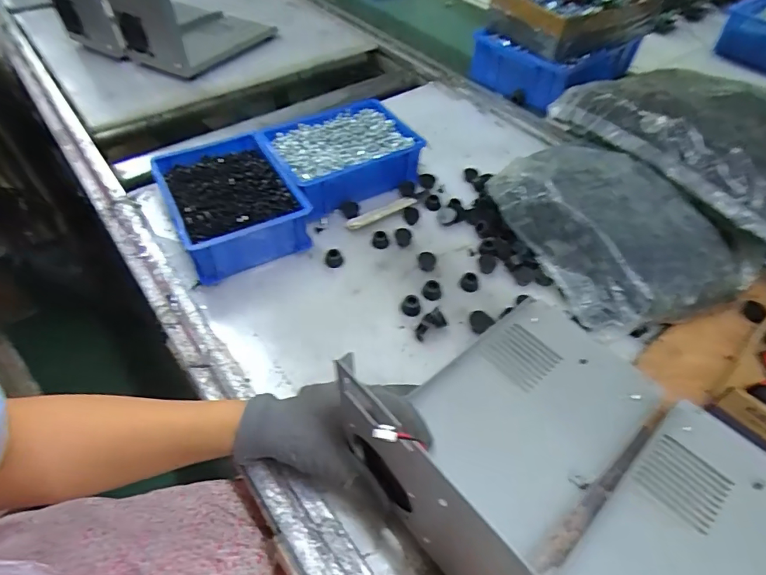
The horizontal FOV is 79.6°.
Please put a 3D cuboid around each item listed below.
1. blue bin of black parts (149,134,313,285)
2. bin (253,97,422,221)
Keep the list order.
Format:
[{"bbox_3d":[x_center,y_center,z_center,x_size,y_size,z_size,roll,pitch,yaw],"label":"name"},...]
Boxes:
[{"bbox_3d":[-0.194,-0.110,0.592,0.139,0.077,0.196,-22,54,-19],"label":"blue bin of black parts"},{"bbox_3d":[-0.056,-0.189,0.663,0.198,0.069,0.155,-27,55,-22],"label":"bin"}]

